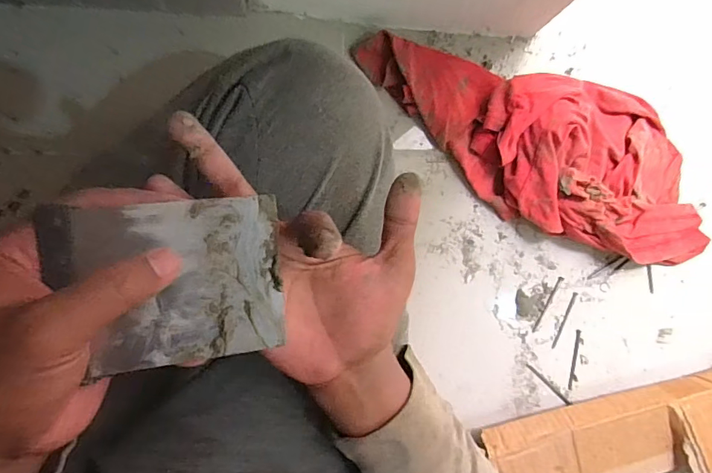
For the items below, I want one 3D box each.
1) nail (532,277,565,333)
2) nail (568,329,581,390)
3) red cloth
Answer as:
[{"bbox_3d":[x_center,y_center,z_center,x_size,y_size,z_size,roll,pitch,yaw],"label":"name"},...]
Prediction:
[{"bbox_3d":[0.231,0.082,0.559,0.006,0.004,0.074,29,87,-7],"label":"nail"},{"bbox_3d":[0.266,0.150,0.565,0.007,0.004,0.073,10,89,-7],"label":"nail"},{"bbox_3d":[0.218,-0.103,0.522,0.462,0.066,0.178,20,88,-7],"label":"red cloth"}]

